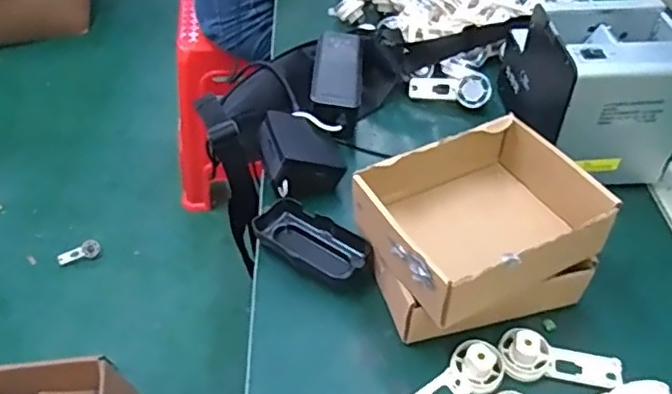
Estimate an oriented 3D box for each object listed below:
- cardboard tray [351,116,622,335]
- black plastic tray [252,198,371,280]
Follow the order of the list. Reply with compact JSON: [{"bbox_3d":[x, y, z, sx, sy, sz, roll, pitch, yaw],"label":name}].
[{"bbox_3d":[0.114,0.018,0.498,0.170,0.065,0.134,-19,49,-20],"label":"cardboard tray"},{"bbox_3d":[-0.023,0.042,0.558,0.108,0.026,0.059,28,51,23],"label":"black plastic tray"}]

